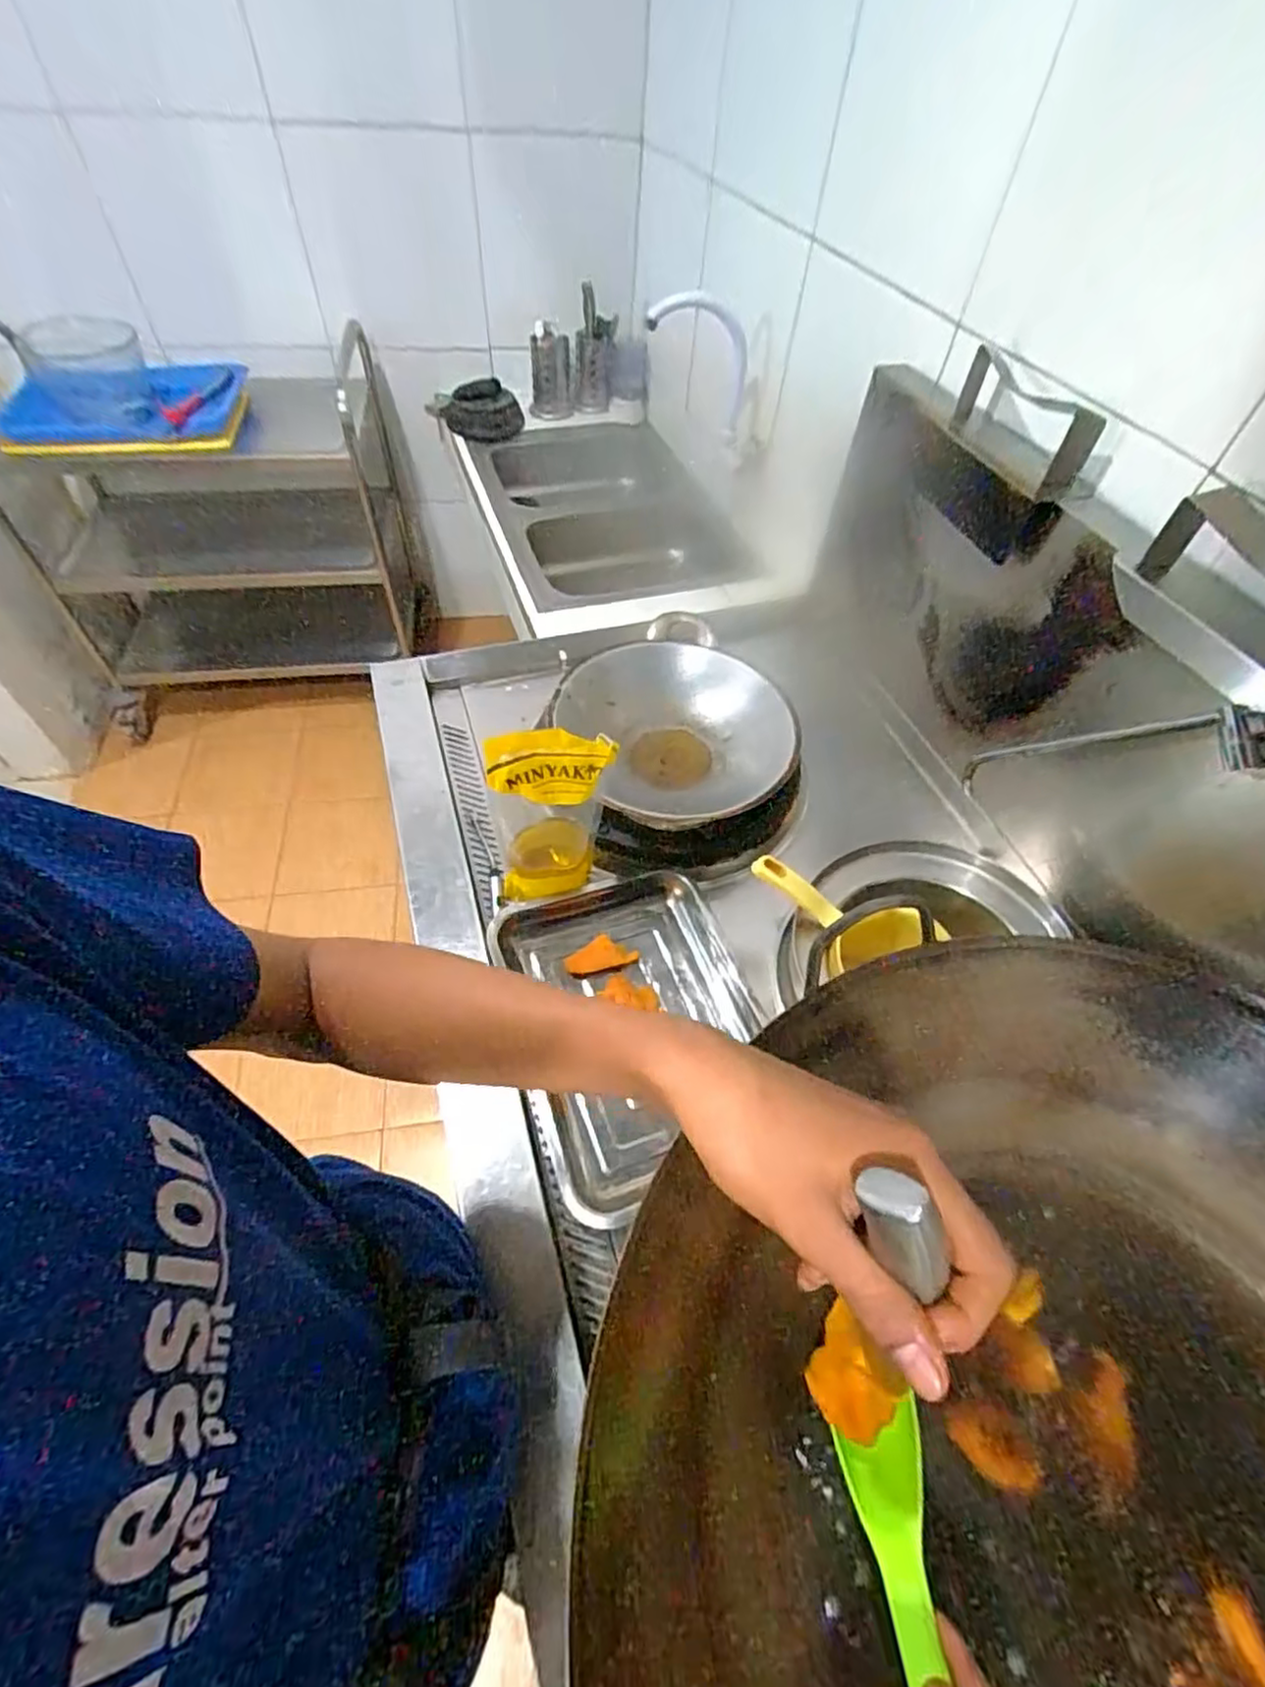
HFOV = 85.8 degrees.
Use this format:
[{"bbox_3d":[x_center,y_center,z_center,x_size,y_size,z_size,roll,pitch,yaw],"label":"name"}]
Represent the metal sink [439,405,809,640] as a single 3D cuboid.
[{"bbox_3d":[-0.079,-0.721,1.606,0.542,0.209,0.885,-13,55,-12],"label":"metal sink"}]

